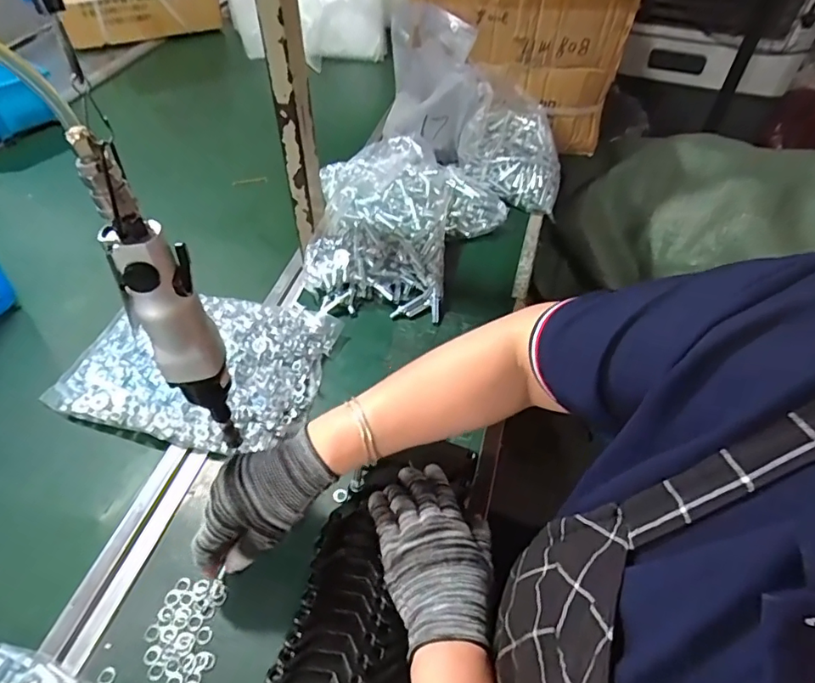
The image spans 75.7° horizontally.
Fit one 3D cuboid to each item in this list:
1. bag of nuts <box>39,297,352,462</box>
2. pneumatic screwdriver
[{"bbox_3d":[-0.233,0.016,0.589,0.264,0.046,0.202,12,50,9],"label":"bag of nuts"},{"bbox_3d":[-0.177,-0.011,0.403,0.050,0.284,0.048,-2,50,-3],"label":"pneumatic screwdriver"}]

